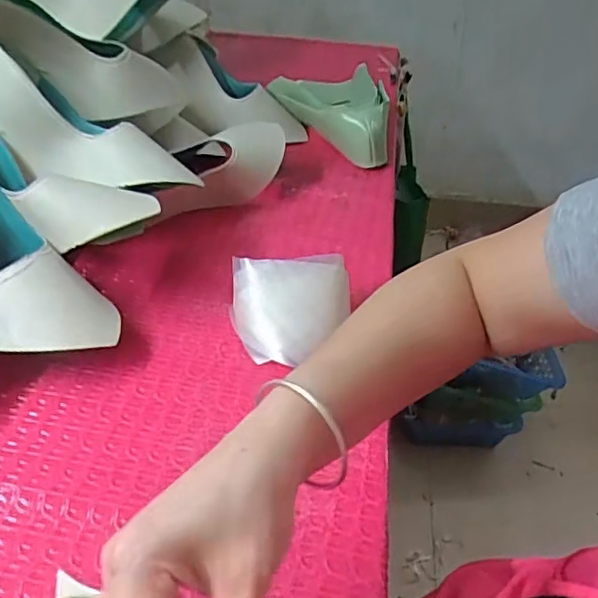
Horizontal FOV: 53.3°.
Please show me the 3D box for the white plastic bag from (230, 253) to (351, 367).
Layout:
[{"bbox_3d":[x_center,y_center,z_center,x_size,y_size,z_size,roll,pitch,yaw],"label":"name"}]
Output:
[{"bbox_3d":[-0.005,0.007,0.492,0.096,0.021,0.089,-3,75,-5],"label":"white plastic bag"}]

